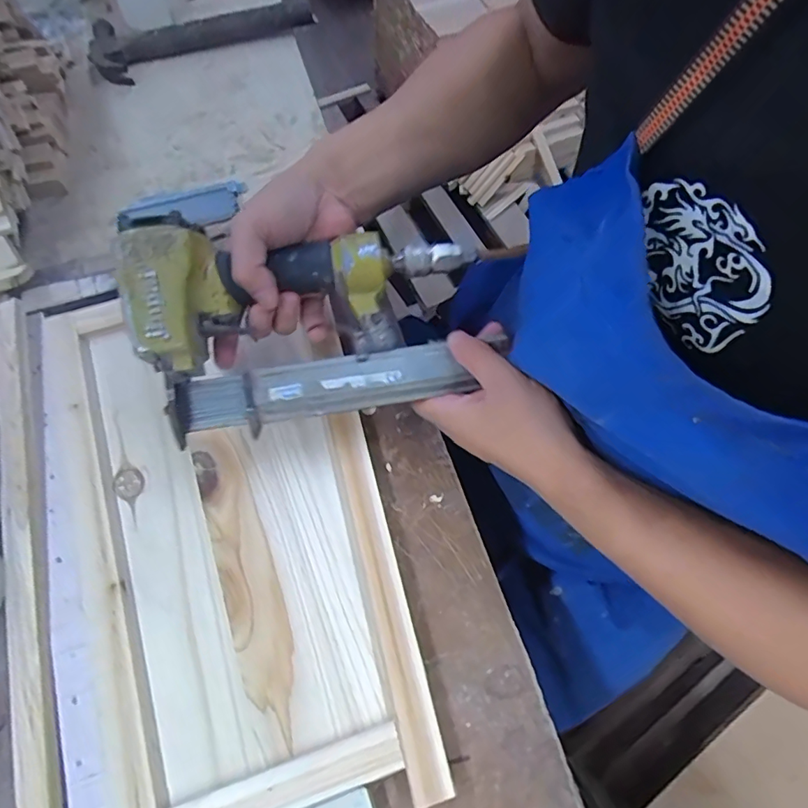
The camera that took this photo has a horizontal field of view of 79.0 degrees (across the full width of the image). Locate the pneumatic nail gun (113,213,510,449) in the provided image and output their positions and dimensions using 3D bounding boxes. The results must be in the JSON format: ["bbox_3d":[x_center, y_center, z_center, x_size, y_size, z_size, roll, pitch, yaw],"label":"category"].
[{"bbox_3d":[-0.070,-0.070,0.363,0.243,0.074,0.140,-12,68,-4],"label":"pneumatic nail gun"}]

